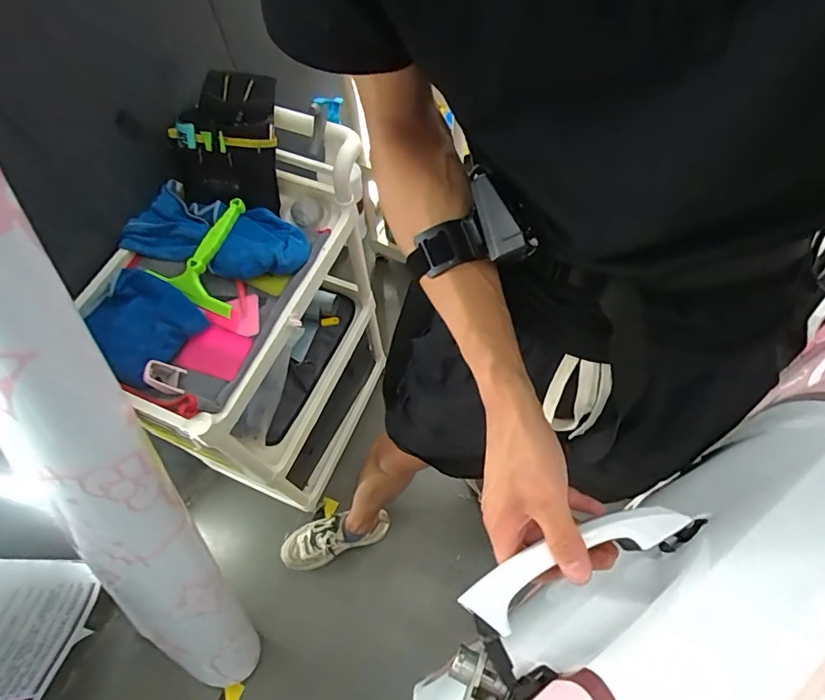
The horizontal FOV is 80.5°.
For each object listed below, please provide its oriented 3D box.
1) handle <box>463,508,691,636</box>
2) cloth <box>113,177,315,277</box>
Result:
[{"bbox_3d":[0.122,0.154,0.359,0.175,0.033,0.041,-22,64,-1],"label":"handle"},{"bbox_3d":[-0.328,-0.190,0.838,0.304,0.061,0.147,18,65,12],"label":"cloth"}]

